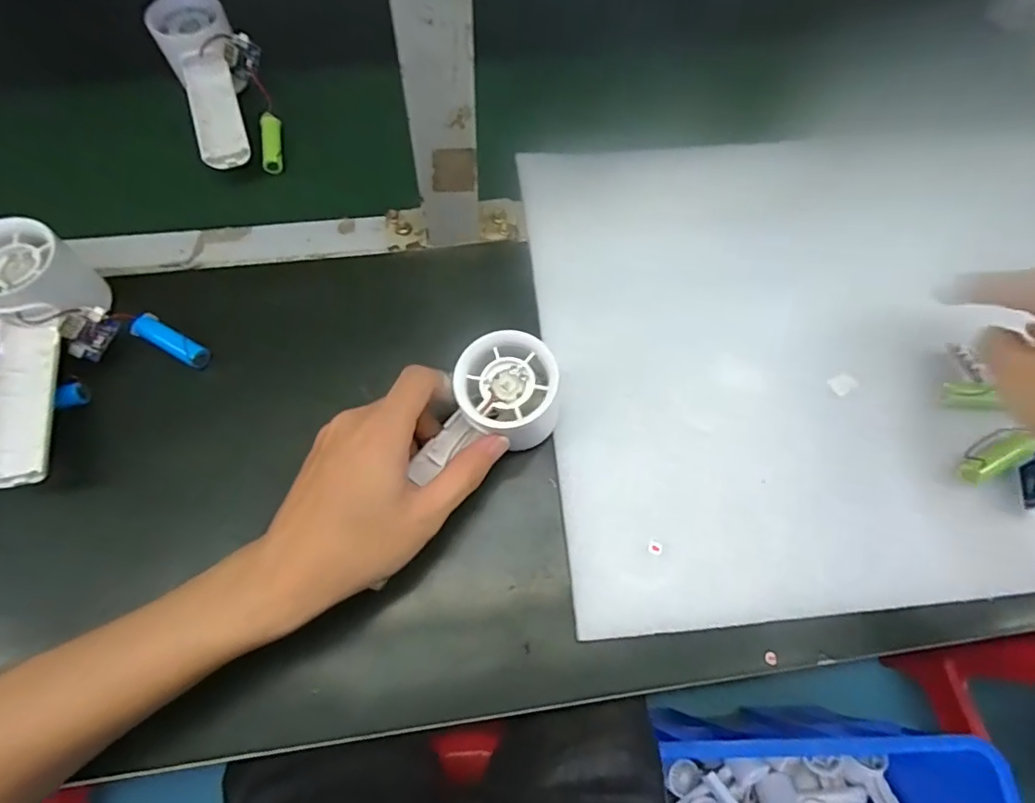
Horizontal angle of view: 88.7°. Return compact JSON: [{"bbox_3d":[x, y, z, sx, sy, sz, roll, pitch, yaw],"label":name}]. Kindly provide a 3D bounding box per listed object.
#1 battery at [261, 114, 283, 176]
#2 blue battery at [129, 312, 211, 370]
[{"bbox_3d":[-0.198,-0.209,0.429,0.014,0.014,0.058,-10,68,-6],"label":"battery"},{"bbox_3d":[-0.224,-0.039,0.343,0.049,0.015,0.017,27,69,9],"label":"blue battery"}]

